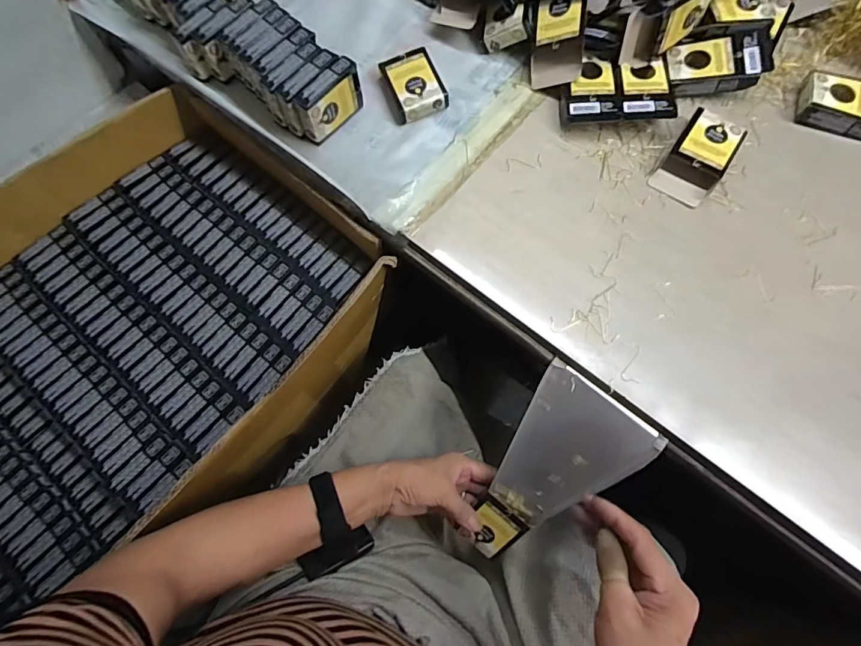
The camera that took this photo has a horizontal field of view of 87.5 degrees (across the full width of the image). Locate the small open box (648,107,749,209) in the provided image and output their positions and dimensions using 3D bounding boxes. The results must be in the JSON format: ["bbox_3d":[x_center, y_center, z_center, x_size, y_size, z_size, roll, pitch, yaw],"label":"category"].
[{"bbox_3d":[0.273,-0.167,0.458,0.055,0.021,0.094,35,77,11],"label":"small open box"}]

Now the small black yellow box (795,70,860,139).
[{"bbox_3d":[0.443,-0.226,0.469,0.097,0.022,0.060,18,74,6],"label":"small black yellow box"}]

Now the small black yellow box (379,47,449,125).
[{"bbox_3d":[-0.020,-0.258,0.491,0.060,0.022,0.072,-21,74,-5],"label":"small black yellow box"}]

